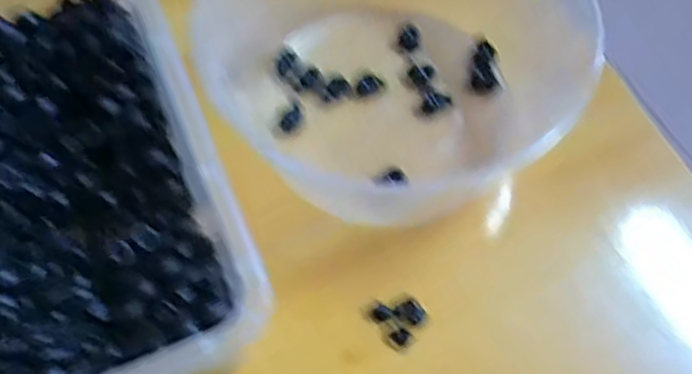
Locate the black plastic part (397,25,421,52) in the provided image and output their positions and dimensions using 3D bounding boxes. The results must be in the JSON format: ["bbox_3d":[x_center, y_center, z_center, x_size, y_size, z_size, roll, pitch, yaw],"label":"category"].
[{"bbox_3d":[0.047,-0.111,0.468,0.016,0.007,0.018,-23,65,-11],"label":"black plastic part"}]

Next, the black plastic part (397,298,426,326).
[{"bbox_3d":[0.039,0.075,0.377,0.014,0.006,0.015,-35,68,-16],"label":"black plastic part"}]

